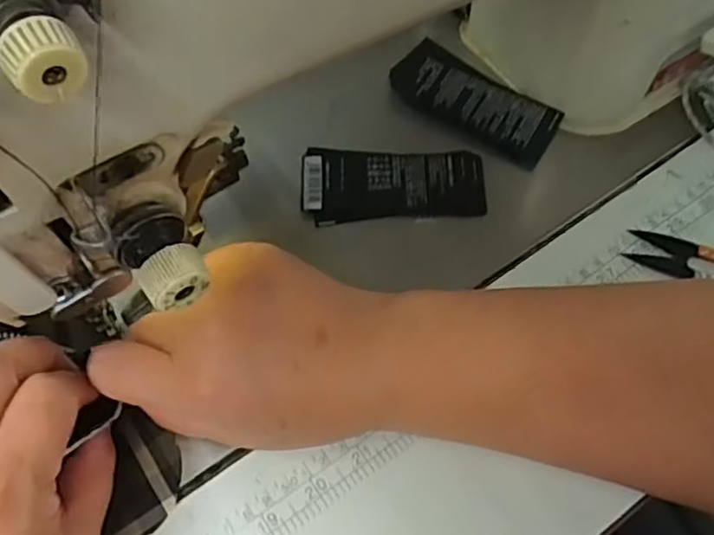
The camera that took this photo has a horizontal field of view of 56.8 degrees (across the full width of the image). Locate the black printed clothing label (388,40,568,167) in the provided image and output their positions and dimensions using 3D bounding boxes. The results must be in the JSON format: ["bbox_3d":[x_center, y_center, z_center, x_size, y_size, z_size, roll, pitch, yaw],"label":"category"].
[{"bbox_3d":[0.066,-0.096,0.376,0.097,0.008,0.047,34,68,15],"label":"black printed clothing label"}]

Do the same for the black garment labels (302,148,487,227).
[{"bbox_3d":[0.020,-0.047,0.356,0.097,0.004,0.043,-4,64,-3],"label":"black garment labels"}]

